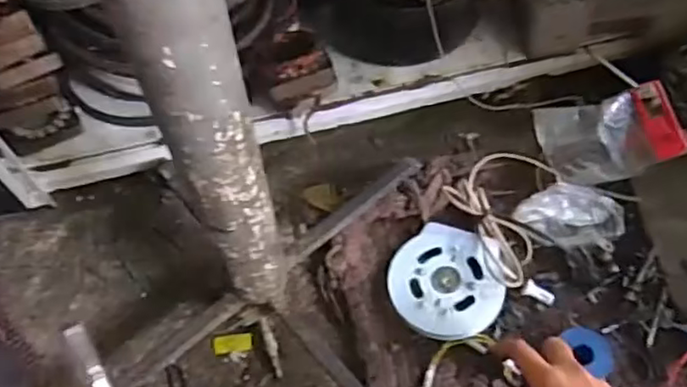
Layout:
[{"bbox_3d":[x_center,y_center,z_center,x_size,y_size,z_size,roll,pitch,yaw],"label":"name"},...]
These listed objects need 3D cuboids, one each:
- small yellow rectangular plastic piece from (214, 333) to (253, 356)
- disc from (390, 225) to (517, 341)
[{"bbox_3d":[-0.118,0.160,0.679,0.041,0.006,0.020,-5,60,-2],"label":"small yellow rectangular plastic piece"},{"bbox_3d":[0.111,0.096,0.685,0.123,0.031,0.121,0,60,1],"label":"disc"}]

